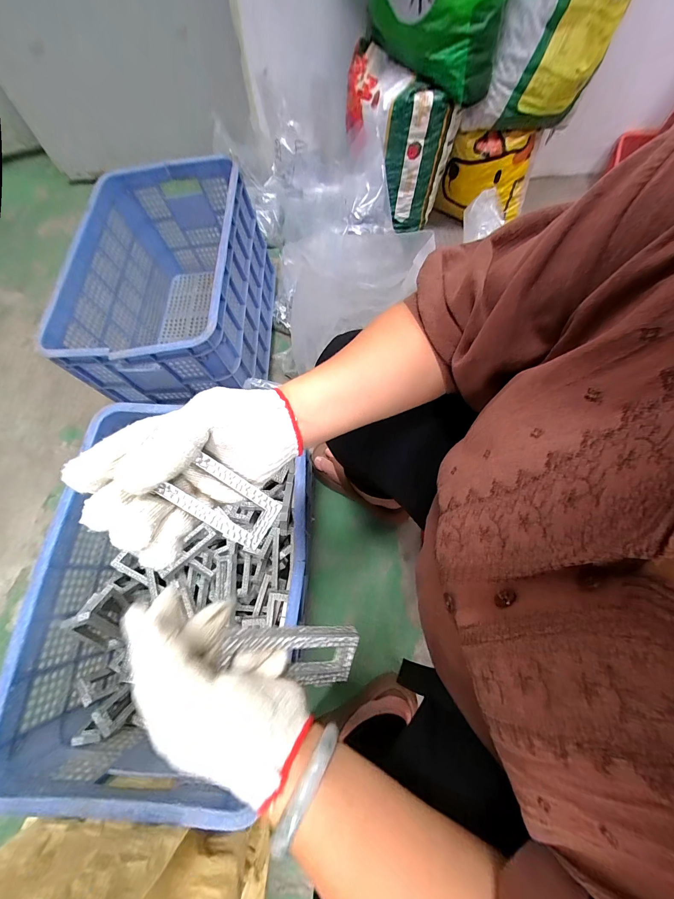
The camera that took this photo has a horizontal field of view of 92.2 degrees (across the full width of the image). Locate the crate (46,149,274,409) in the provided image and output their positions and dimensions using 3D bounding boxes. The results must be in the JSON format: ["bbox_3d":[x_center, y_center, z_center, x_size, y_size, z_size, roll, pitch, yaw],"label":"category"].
[{"bbox_3d":[-0.363,-0.354,0.767,0.354,0.308,0.498,1,70,0],"label":"crate"}]

